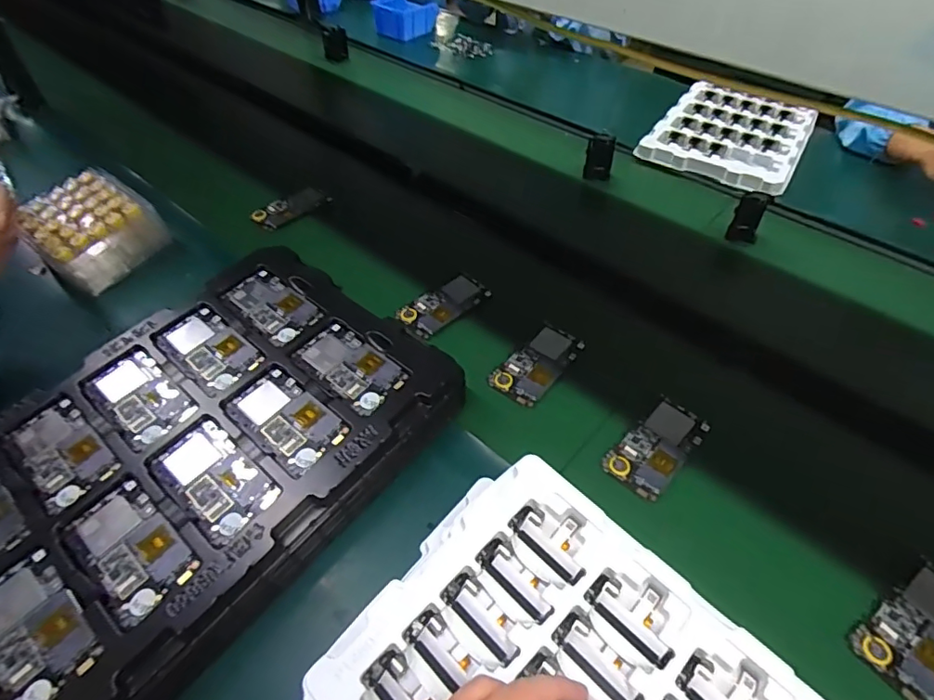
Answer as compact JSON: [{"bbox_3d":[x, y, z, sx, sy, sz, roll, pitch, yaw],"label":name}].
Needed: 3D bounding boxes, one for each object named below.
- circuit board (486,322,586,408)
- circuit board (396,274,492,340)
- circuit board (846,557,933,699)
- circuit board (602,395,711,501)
[{"bbox_3d":[0.086,0.015,0.635,0.063,0.004,0.126,32,56,25],"label":"circuit board"},{"bbox_3d":[-0.032,-0.062,0.700,0.061,0.010,0.122,37,58,27],"label":"circuit board"},{"bbox_3d":[0.390,0.237,0.442,0.125,0.005,0.063,-28,54,-23],"label":"circuit board"},{"bbox_3d":[0.205,0.103,0.560,0.062,0.011,0.123,37,58,27],"label":"circuit board"}]

